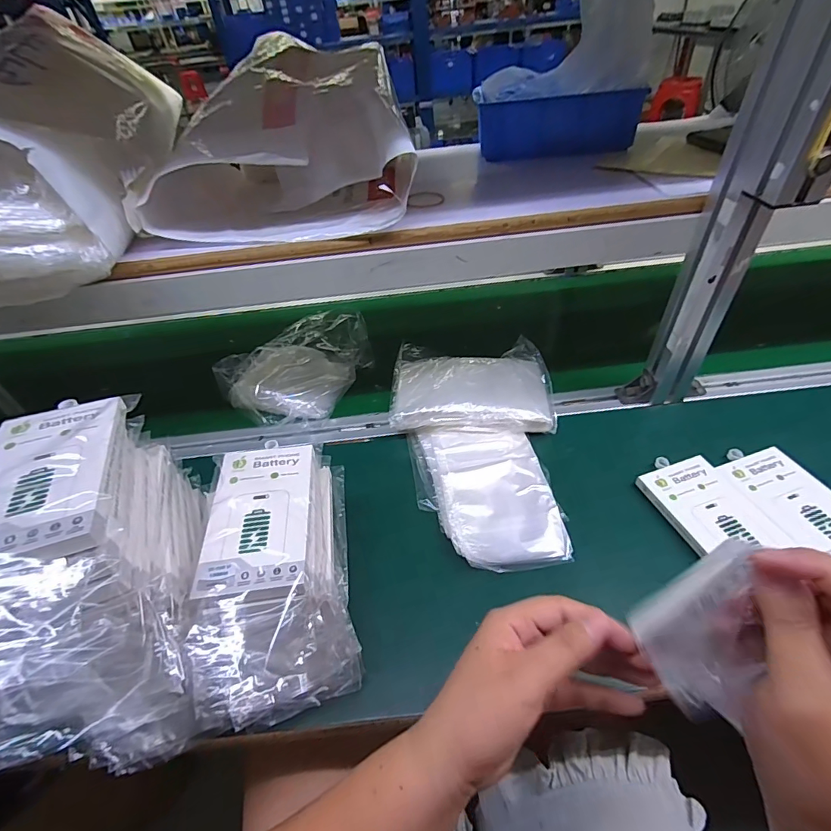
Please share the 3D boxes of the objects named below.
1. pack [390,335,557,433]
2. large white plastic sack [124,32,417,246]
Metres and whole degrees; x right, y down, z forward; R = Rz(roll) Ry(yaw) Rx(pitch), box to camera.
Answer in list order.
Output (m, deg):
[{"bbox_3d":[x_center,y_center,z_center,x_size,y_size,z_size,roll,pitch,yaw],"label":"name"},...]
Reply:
[{"bbox_3d":[0.071,-0.036,0.562,0.192,0.041,0.135,-1,44,6],"label":"pack"},{"bbox_3d":[-0.139,-0.280,0.462,0.251,0.133,0.221,-4,43,3],"label":"large white plastic sack"}]

